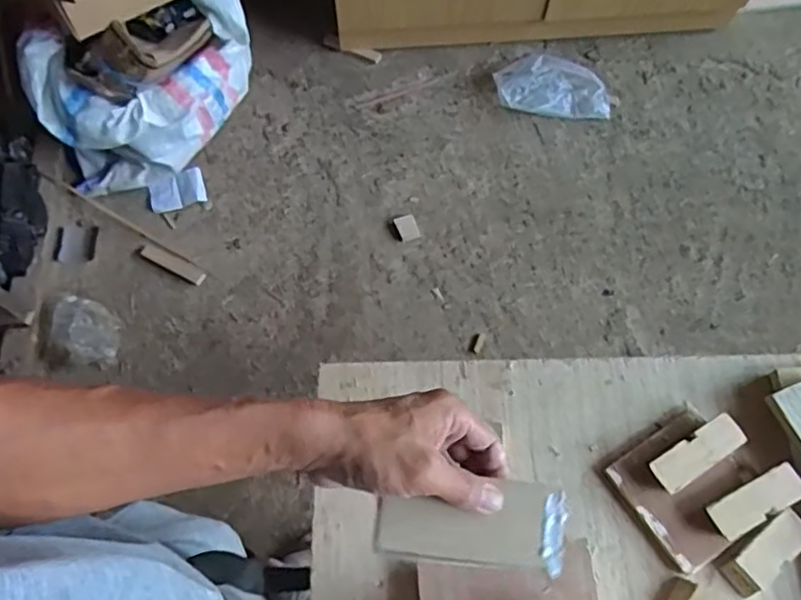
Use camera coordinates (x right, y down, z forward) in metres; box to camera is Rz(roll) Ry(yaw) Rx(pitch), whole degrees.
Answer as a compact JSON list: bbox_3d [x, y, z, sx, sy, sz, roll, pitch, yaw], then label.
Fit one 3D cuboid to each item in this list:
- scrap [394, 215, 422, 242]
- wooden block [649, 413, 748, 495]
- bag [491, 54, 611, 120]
[{"bbox_3d":[0.016,-0.181,1.606,0.051,0.013,0.066,-19,66,-10],"label":"scrap"},{"bbox_3d":[0.270,0.141,0.587,0.092,0.018,0.033,-28,68,-13],"label":"wooden block"},{"bbox_3d":[0.419,-0.584,1.756,0.321,0.065,0.156,10,65,4],"label":"bag"}]

